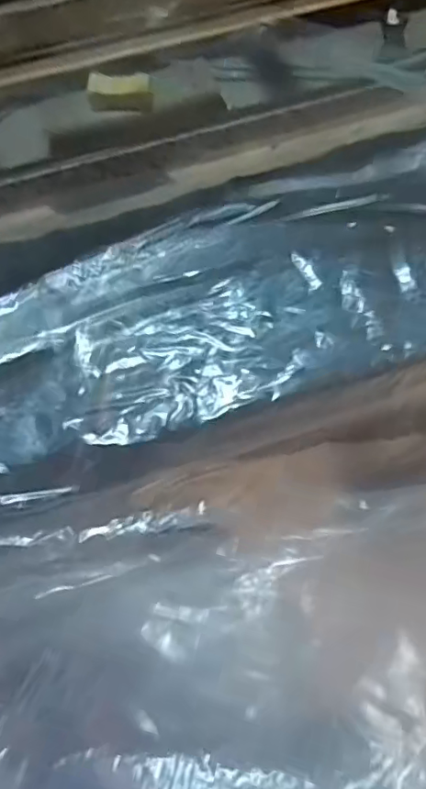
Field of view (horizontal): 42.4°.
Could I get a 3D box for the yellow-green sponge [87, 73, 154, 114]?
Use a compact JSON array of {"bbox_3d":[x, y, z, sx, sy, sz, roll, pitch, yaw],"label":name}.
[{"bbox_3d":[-0.076,-0.249,0.451,0.050,0.018,0.025,0,65,3],"label":"yellow-green sponge"}]

